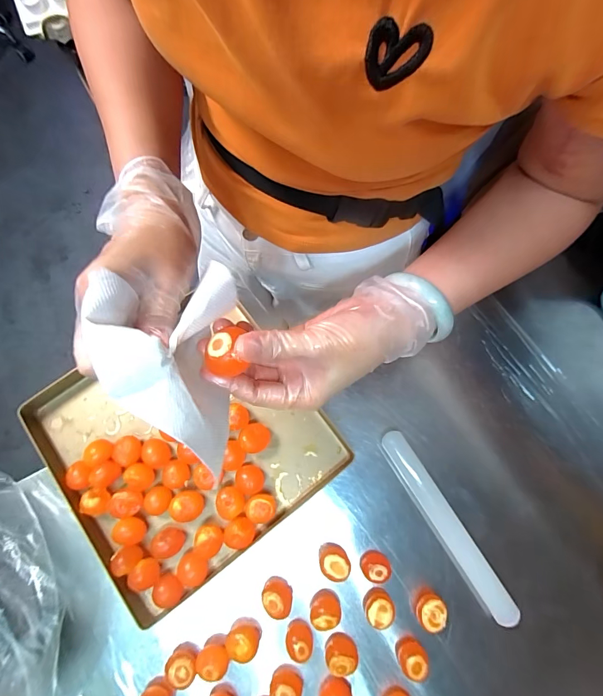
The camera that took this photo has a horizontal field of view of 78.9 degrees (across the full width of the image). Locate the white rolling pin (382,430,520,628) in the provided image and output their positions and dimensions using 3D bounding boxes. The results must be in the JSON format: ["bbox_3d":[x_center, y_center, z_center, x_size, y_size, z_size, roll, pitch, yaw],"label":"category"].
[{"bbox_3d":[0.159,0.192,0.408,0.028,0.020,0.216,-31,77,-7],"label":"white rolling pin"}]

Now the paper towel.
[{"bbox_3d":[-0.078,0.001,0.210,0.069,0.057,0.122,1,75,1],"label":"paper towel"}]

